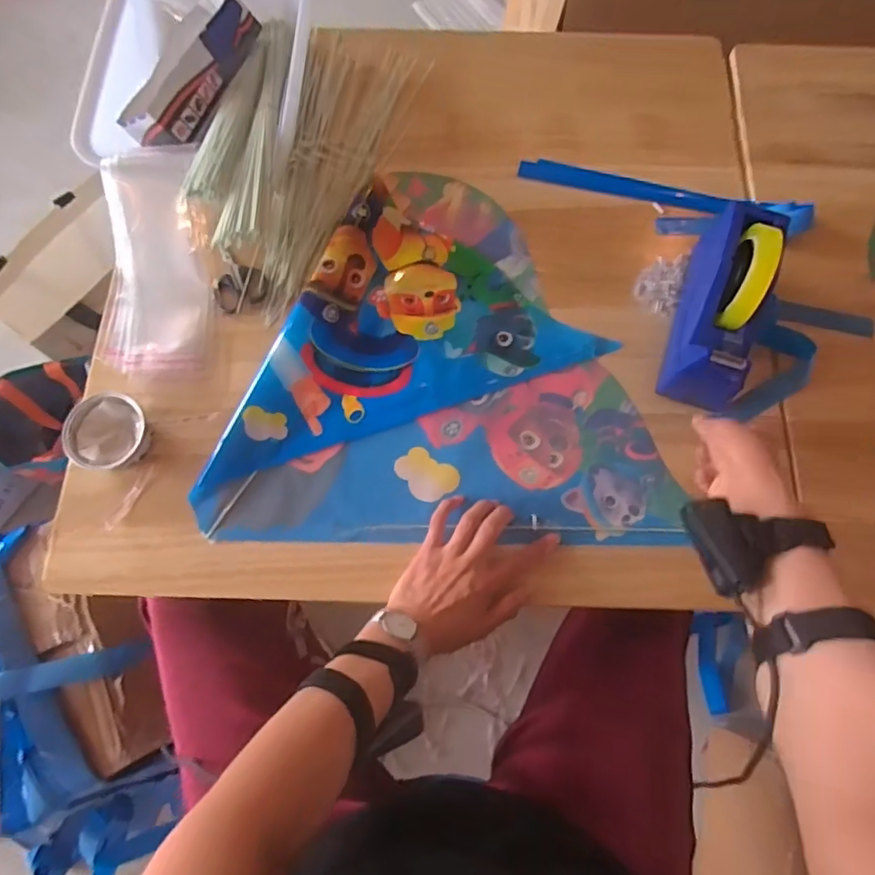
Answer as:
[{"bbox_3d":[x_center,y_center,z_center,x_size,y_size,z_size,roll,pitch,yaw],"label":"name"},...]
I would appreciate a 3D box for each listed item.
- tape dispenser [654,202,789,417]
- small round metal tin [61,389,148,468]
[{"bbox_3d":[0.309,-0.145,0.618,0.073,0.125,0.208,17,73,4],"label":"tape dispenser"},{"bbox_3d":[-0.351,-0.003,0.616,0.075,0.038,0.079,0,73,-1],"label":"small round metal tin"}]

